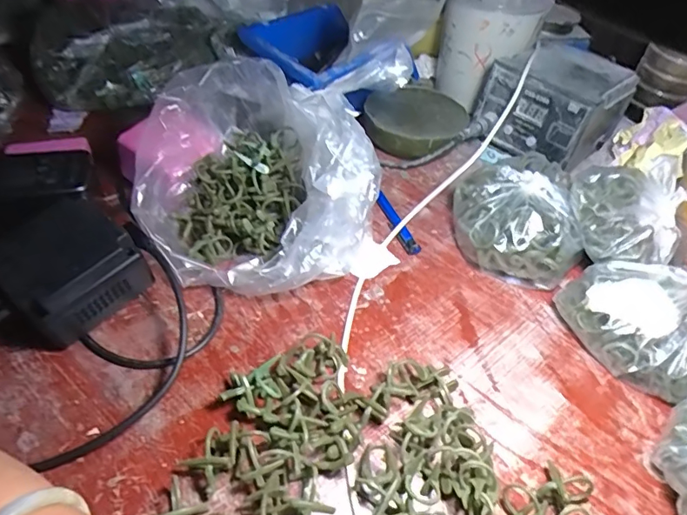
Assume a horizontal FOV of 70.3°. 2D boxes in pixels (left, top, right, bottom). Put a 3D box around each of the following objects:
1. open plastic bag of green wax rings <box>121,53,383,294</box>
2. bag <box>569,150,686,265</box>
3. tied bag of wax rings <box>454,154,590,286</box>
[{"bbox_3d":[-0.074,-0.060,0.385,0.166,0.117,0.184,-22,53,-25],"label":"open plastic bag of green wax rings"},{"bbox_3d":[0.232,-0.039,0.391,0.090,0.044,0.074,-2,47,-8],"label":"bag"},{"bbox_3d":[0.148,-0.034,0.424,0.095,0.065,0.108,4,46,-4],"label":"tied bag of wax rings"}]

